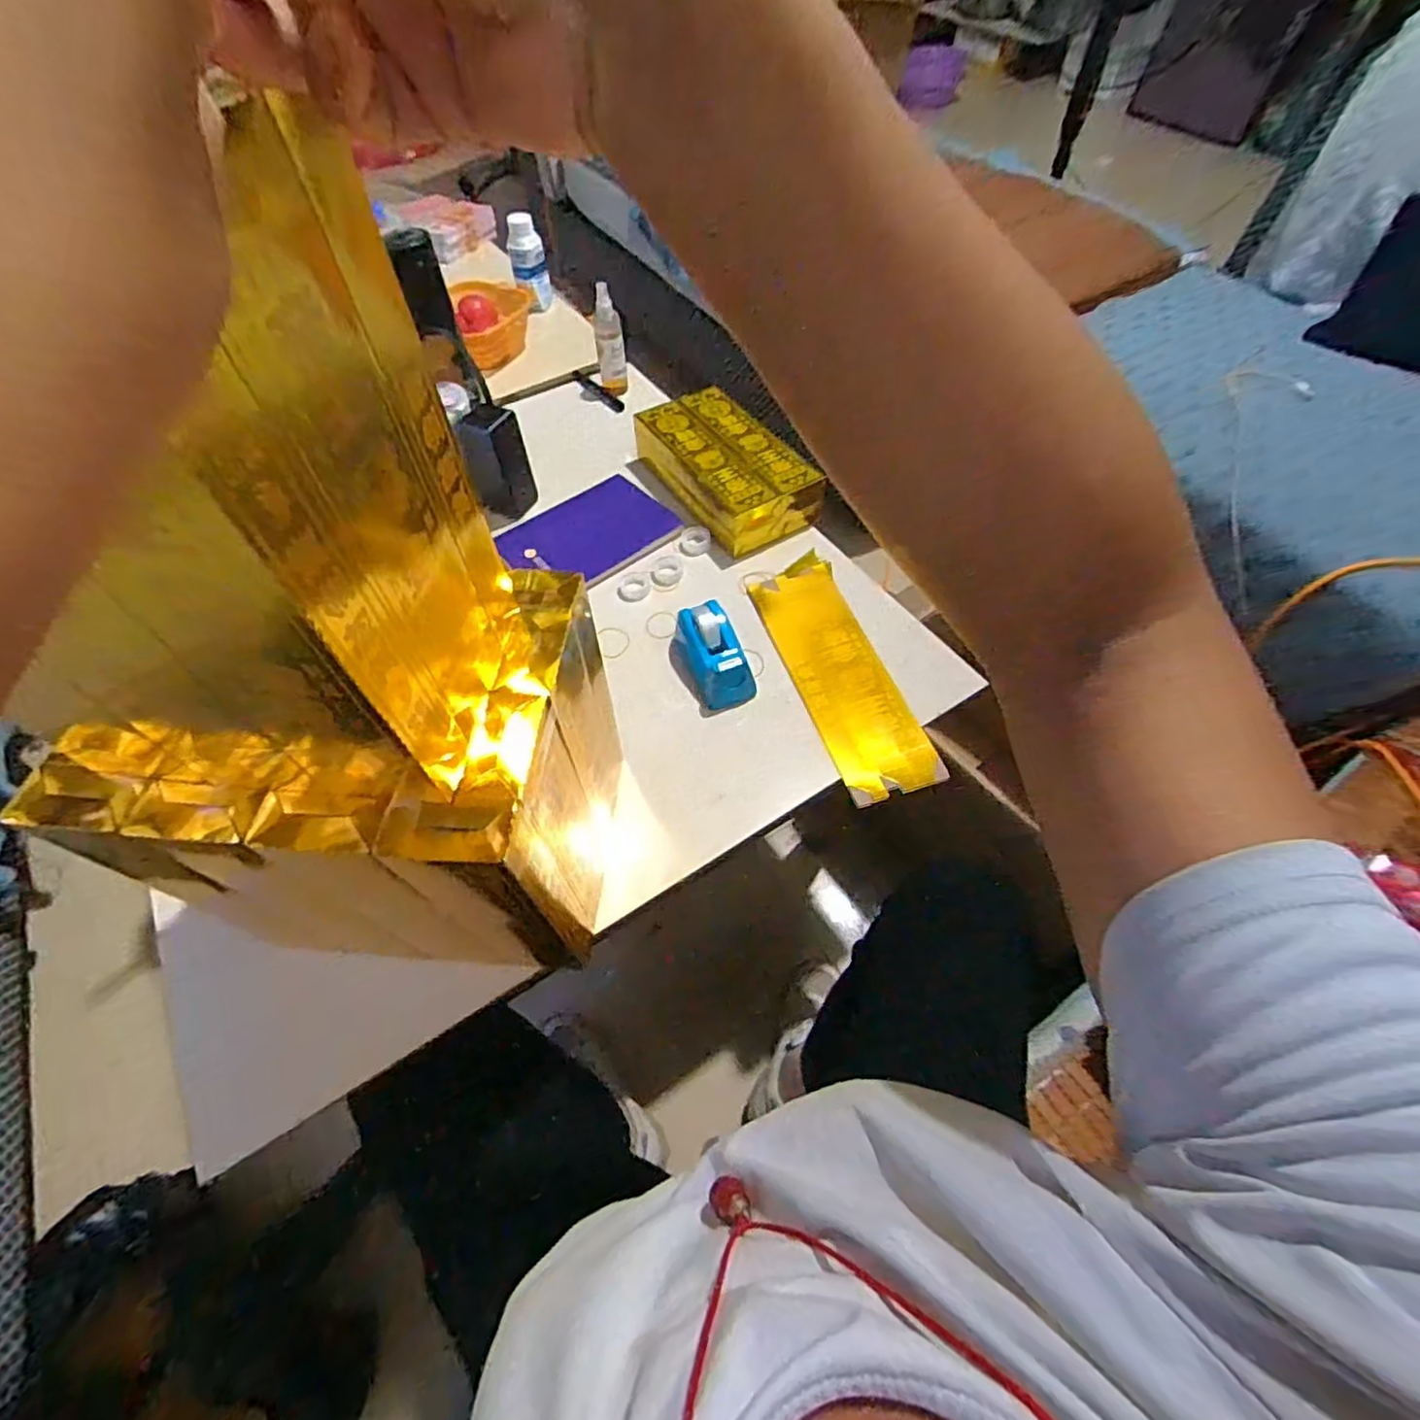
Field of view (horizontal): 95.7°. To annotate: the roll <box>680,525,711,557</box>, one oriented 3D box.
[{"bbox_3d":[-0.019,-0.216,0.819,0.039,0.017,0.038,-1,56,2],"label":"roll"}]

